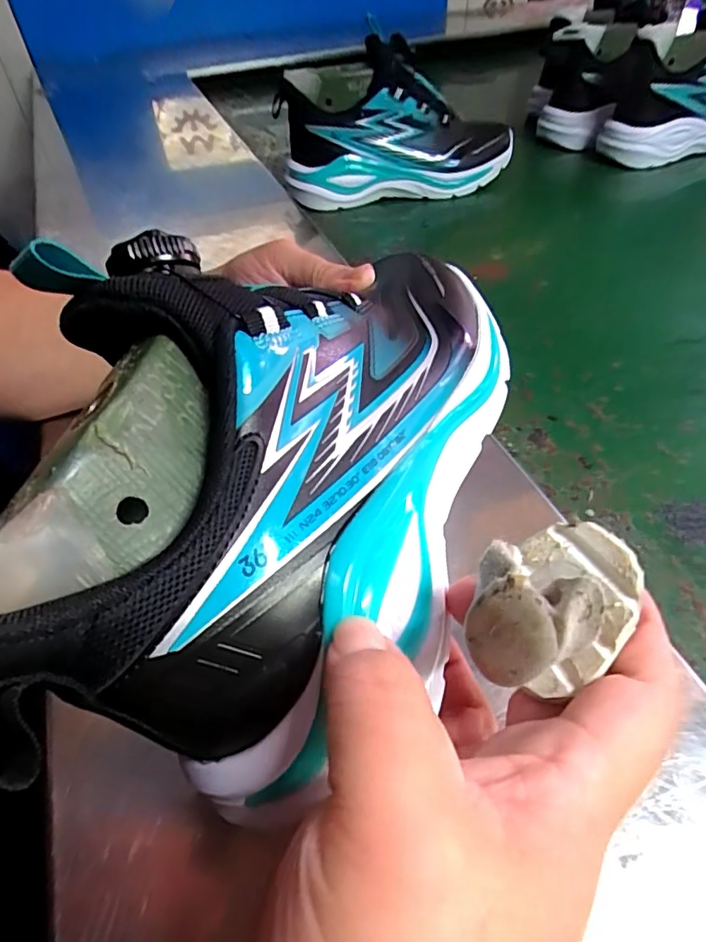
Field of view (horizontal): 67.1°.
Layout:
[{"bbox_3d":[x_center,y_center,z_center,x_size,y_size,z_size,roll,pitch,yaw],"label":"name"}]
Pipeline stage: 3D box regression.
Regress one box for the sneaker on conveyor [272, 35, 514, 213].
[{"bbox_3d":[0.048,-0.364,0.555,0.241,0.125,0.096,-13,50,-9],"label":"sneaker on conveyor"}]

